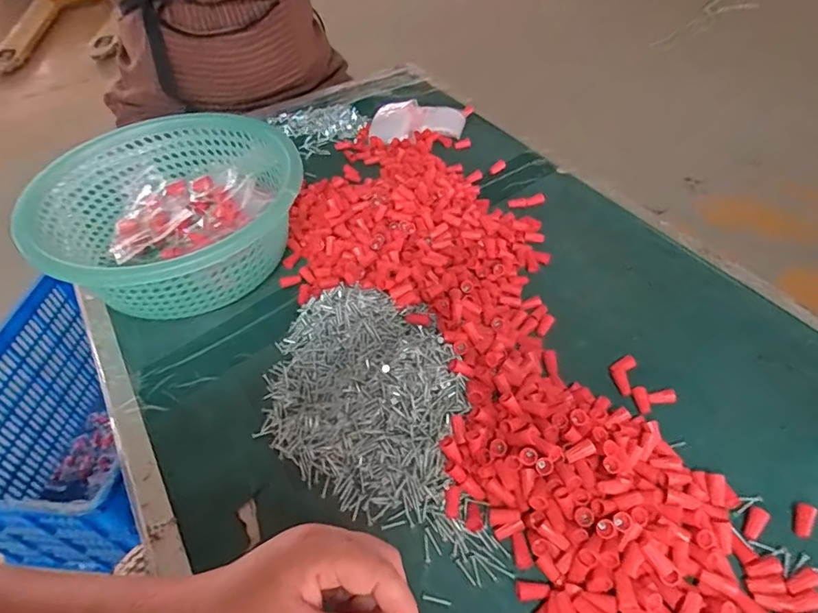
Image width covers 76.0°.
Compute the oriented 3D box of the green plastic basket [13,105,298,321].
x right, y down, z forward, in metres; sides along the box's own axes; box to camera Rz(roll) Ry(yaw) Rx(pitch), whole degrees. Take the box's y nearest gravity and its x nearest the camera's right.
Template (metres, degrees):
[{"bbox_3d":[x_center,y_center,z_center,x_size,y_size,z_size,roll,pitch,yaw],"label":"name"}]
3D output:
[{"bbox_3d":[-0.249,-0.096,0.568,0.251,0.106,0.265,-22,49,-16],"label":"green plastic basket"}]

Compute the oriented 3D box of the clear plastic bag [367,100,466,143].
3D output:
[{"bbox_3d":[0.013,-0.266,0.765,0.135,0.033,0.094,-3,47,1],"label":"clear plastic bag"}]

